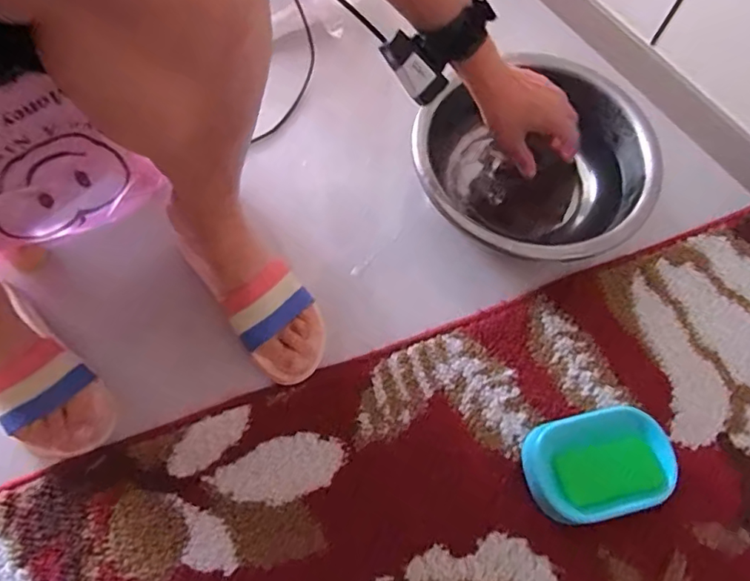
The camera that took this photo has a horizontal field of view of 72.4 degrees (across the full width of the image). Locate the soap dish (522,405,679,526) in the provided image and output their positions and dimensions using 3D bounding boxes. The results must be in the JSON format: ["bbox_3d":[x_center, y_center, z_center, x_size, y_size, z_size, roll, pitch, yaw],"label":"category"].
[{"bbox_3d":[0.230,0.179,0.533,0.139,0.047,0.100,-14,70,-4],"label":"soap dish"}]

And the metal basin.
[{"bbox_3d":[0.190,-0.150,0.636,0.274,0.083,0.271,0,67,-1],"label":"metal basin"}]

